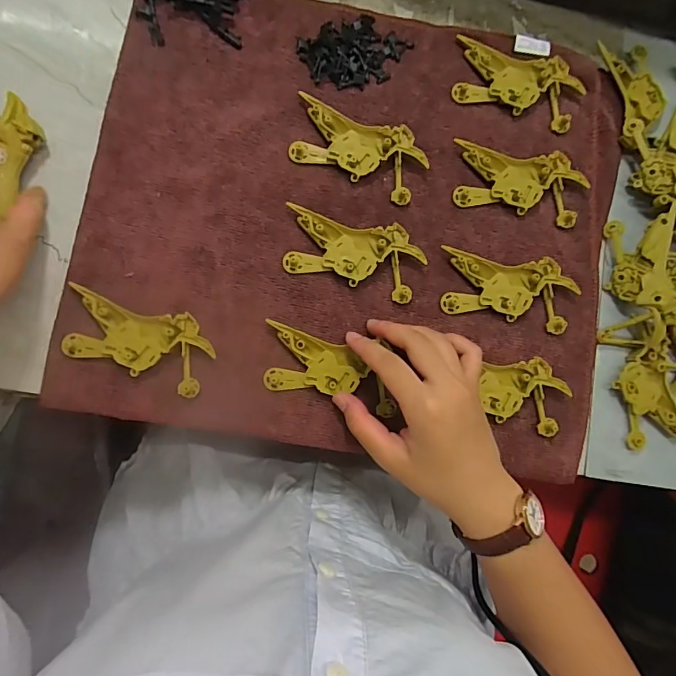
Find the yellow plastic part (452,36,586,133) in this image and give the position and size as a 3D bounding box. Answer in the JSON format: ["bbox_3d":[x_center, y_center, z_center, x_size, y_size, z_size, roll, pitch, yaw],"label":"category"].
[{"bbox_3d":[0.142,-0.202,0.354,0.099,0.012,0.049,16,85,-3],"label":"yellow plastic part"}]

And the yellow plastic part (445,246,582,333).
[{"bbox_3d":[0.127,-0.037,0.337,0.098,0.011,0.049,10,85,-4],"label":"yellow plastic part"}]

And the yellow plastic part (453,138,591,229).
[{"bbox_3d":[0.140,-0.119,0.344,0.098,0.012,0.050,7,85,-4],"label":"yellow plastic part"}]

